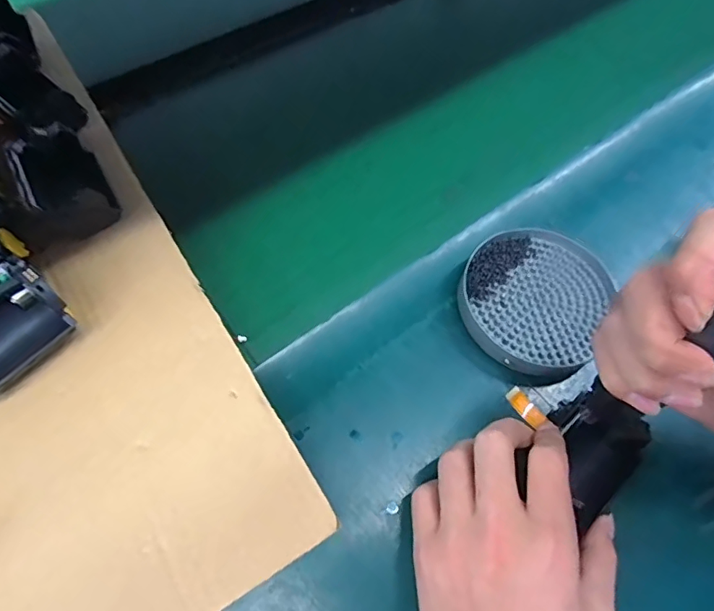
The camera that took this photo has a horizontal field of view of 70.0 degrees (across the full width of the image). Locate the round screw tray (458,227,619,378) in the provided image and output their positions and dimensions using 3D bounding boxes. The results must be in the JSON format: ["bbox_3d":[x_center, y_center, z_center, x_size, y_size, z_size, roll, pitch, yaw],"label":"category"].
[{"bbox_3d":[0.131,-0.007,0.382,0.102,0.015,0.113,25,62,10],"label":"round screw tray"}]

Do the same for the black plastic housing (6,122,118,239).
[{"bbox_3d":[-0.193,-0.079,0.338,0.049,0.038,0.071,-27,66,-18],"label":"black plastic housing"}]

